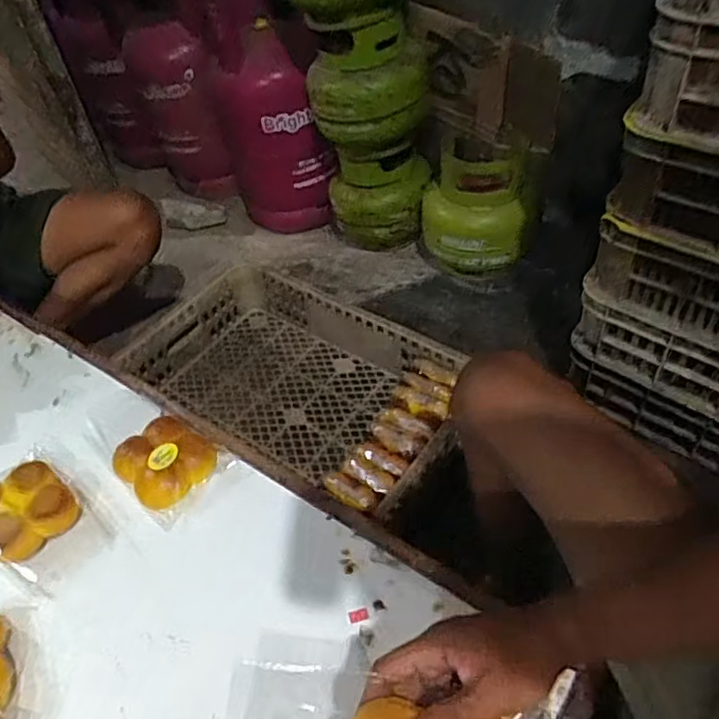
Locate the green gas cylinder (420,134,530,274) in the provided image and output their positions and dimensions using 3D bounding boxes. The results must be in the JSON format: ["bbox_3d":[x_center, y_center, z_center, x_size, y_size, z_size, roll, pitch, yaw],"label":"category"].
[{"bbox_3d":[0.261,-0.353,1.318,0.244,0.238,0.249,7,50,13],"label":"green gas cylinder"}]

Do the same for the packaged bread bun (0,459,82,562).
[{"bbox_3d":[-0.408,0.182,0.729,0.111,0.047,0.103,-3,48,4],"label":"packaged bread bun"}]

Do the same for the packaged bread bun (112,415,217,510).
[{"bbox_3d":[-0.252,0.125,0.774,0.108,0.038,0.110,-37,54,-24],"label":"packaged bread bun"}]

